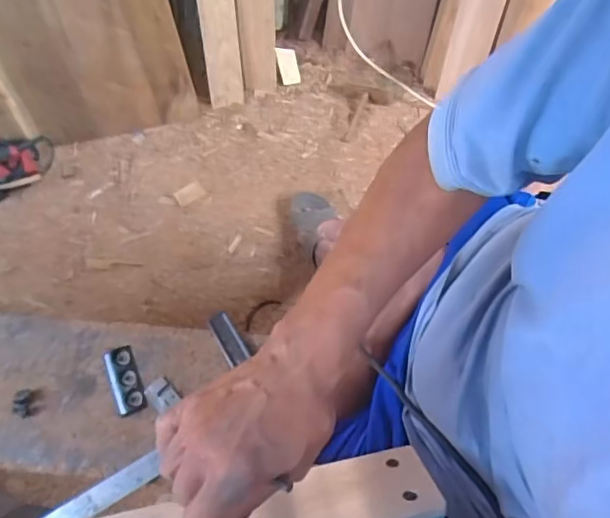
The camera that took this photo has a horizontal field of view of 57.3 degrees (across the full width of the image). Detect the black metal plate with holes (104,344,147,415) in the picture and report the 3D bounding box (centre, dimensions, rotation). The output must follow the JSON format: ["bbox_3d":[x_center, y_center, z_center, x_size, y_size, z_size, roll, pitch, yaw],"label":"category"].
[{"bbox_3d":[-0.211,0.141,0.654,0.032,0.007,0.079,-20,67,-8],"label":"black metal plate with holes"}]

